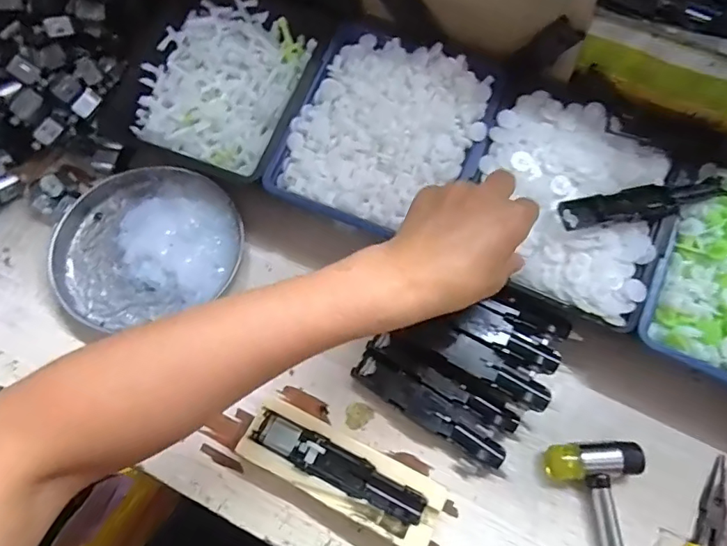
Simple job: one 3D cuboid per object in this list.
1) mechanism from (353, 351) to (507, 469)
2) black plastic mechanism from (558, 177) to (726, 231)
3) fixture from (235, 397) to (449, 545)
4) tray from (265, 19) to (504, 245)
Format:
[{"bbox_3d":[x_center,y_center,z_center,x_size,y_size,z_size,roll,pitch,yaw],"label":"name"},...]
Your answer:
[{"bbox_3d":[0.047,0.097,0.353,0.118,0.015,0.023,30,69,9],"label":"mechanism"},{"bbox_3d":[0.197,-0.050,0.350,0.114,0.015,0.024,-9,68,-7],"label":"black plastic mechanism"},{"bbox_3d":[-0.015,0.134,0.334,0.135,0.026,0.044,27,69,8],"label":"fixture"},{"bbox_3d":[0.018,-0.110,0.389,0.140,0.030,0.153,20,82,9],"label":"tray"}]

